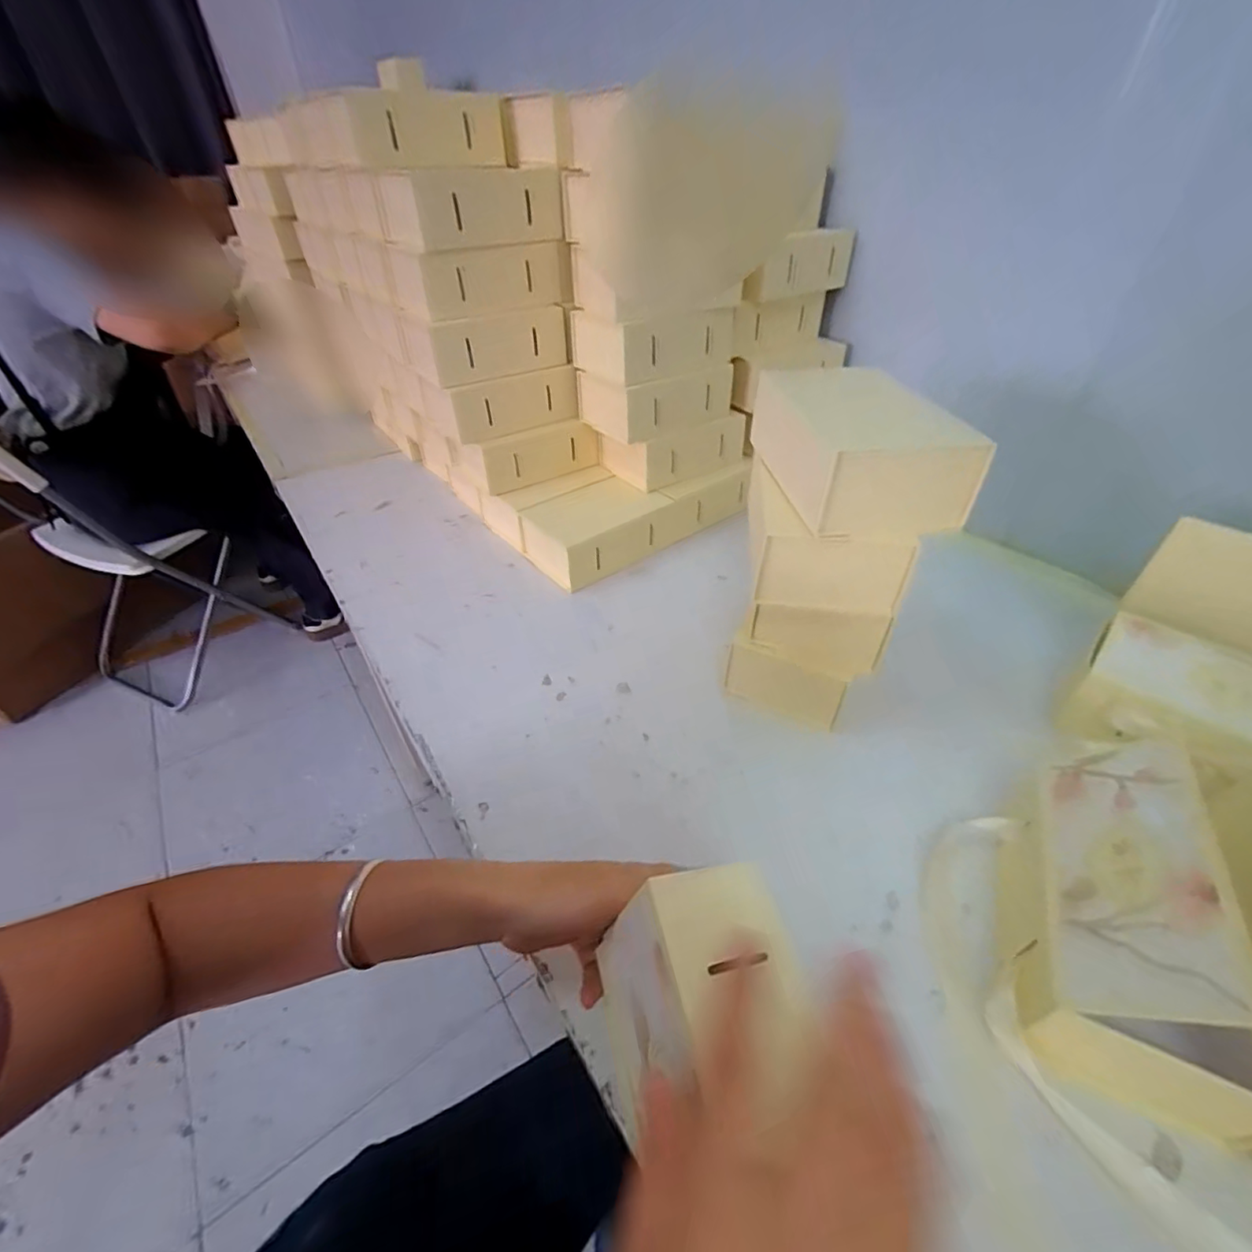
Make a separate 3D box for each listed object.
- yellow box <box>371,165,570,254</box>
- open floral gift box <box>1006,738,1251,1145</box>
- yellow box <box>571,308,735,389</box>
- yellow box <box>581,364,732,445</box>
[{"bbox_3d":[-0.170,-0.458,0.601,0.175,0.059,0.151,-22,46,-23],"label":"yellow box"},{"bbox_3d":[0.289,0.148,0.297,0.102,0.142,0.156,17,44,19],"label":"open floral gift box"},{"bbox_3d":[0.031,-0.342,0.650,0.160,0.061,0.111,-26,47,-27],"label":"yellow box"},{"bbox_3d":[0.033,-0.281,0.670,0.160,0.059,0.107,-26,47,-27],"label":"yellow box"}]

